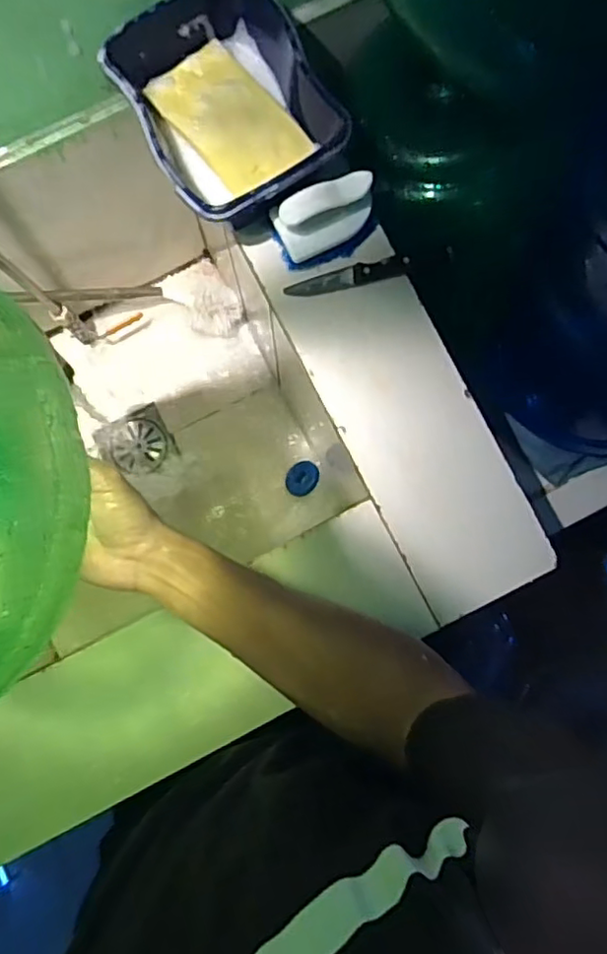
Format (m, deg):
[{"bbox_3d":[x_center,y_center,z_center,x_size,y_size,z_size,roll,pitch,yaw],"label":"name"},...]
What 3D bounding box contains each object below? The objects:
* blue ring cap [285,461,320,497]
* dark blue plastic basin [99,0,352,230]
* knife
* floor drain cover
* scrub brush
[{"bbox_3d":[-0.001,0.001,0.934,0.058,0.015,0.049,-26,72,24],"label":"blue ring cap"},{"bbox_3d":[-0.070,-0.343,0.575,0.168,0.072,0.209,-29,86,-3],"label":"dark blue plastic basin"},{"bbox_3d":[0.065,-0.201,0.602,0.162,0.013,0.020,-13,85,-2],"label":"knife"},{"bbox_3d":[-0.262,-0.051,0.963,0.108,0.007,0.097,-28,84,-5],"label":"floor drain cover"},{"bbox_3d":[0.023,-0.243,0.582,0.101,0.053,0.051,-20,85,-2],"label":"scrub brush"}]

